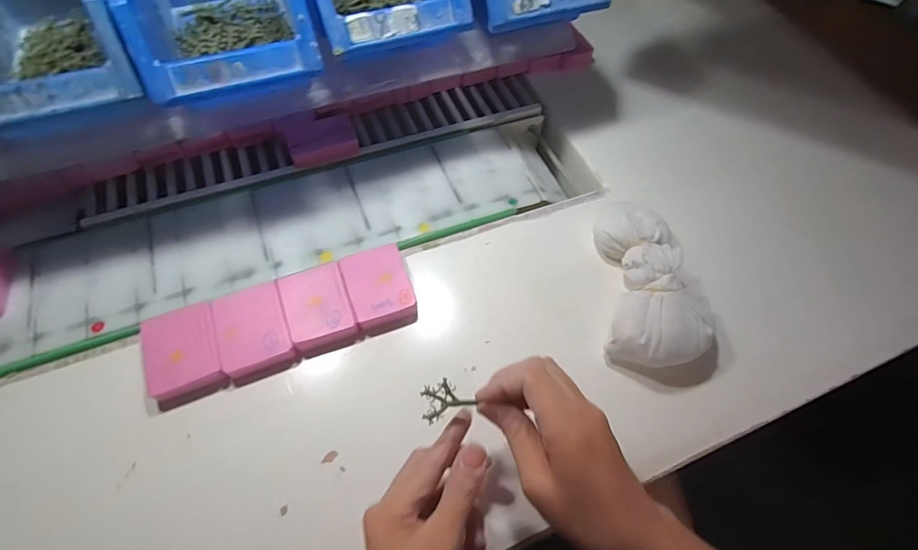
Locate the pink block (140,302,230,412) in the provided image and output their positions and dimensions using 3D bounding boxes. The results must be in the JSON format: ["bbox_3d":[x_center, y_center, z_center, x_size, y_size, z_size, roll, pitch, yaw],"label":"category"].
[{"bbox_3d":[-0.220,0.062,0.352,0.054,0.016,0.071,-21,63,-14],"label":"pink block"}]

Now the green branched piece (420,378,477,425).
[{"bbox_3d":[-0.009,0.079,0.286,0.034,0.004,0.022,-15,76,-28],"label":"green branched piece"}]

